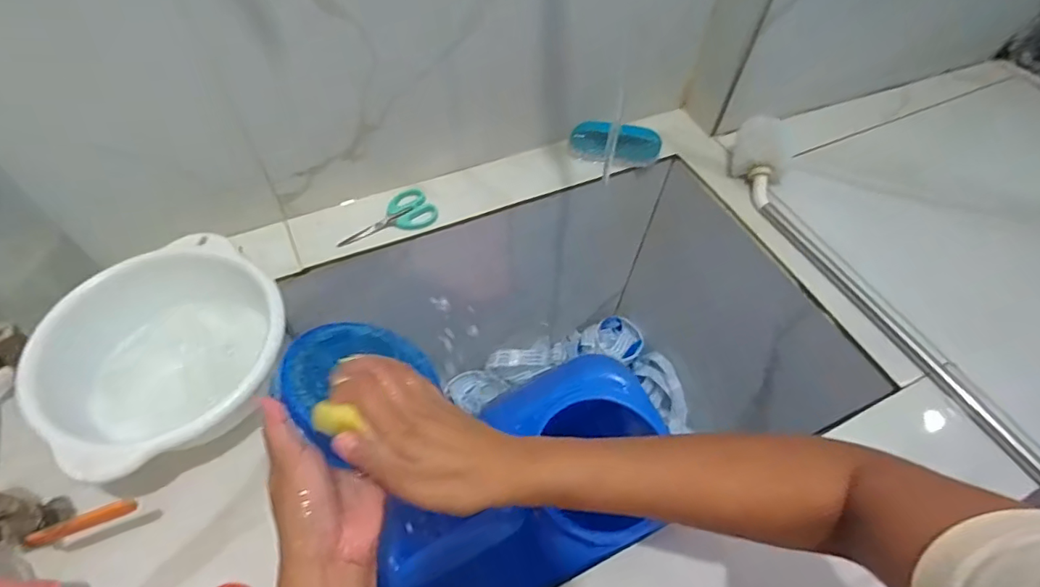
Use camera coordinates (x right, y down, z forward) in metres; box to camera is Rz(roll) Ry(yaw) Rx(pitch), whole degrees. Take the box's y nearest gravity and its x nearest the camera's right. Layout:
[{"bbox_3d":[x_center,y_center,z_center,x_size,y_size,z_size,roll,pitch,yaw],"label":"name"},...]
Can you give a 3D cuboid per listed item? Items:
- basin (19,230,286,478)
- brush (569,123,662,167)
[{"bbox_3d":[-0.312,0.060,0.476,0.186,0.078,0.200,36,61,20],"label":"basin"},{"bbox_3d":[0.132,-0.208,0.711,0.124,0.042,0.051,14,56,6],"label":"brush"}]

